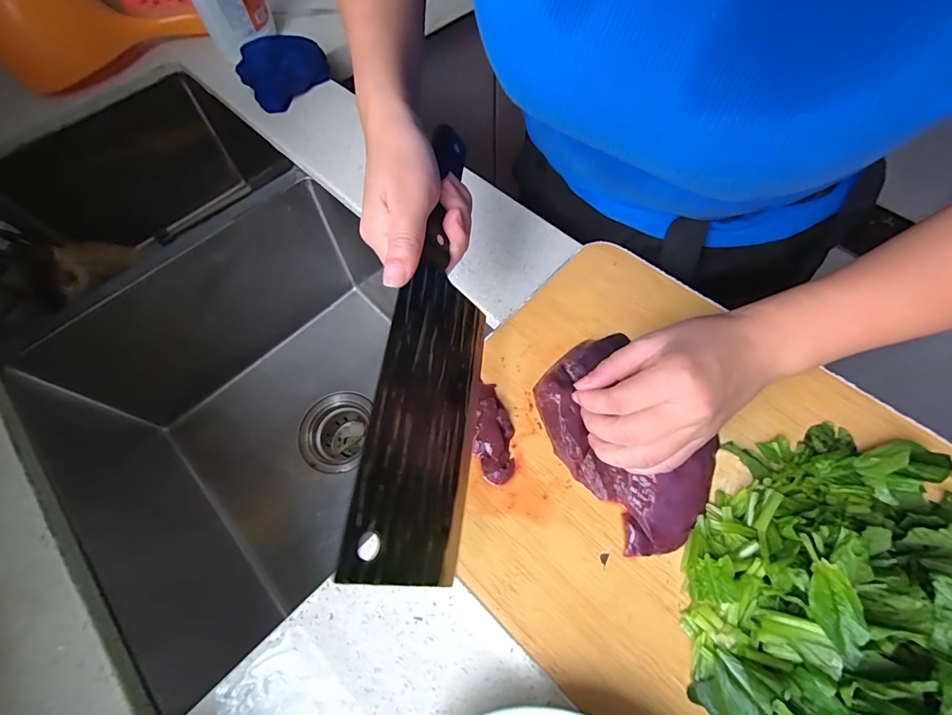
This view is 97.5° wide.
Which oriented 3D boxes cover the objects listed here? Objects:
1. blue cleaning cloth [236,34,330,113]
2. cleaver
[{"bbox_3d":[-0.240,-0.368,0.526,0.105,0.051,0.056,-41,68,-16],"label":"blue cleaning cloth"},{"bbox_3d":[-0.023,-0.014,0.263,0.021,0.085,0.275,-11,62,33],"label":"cleaver"}]

